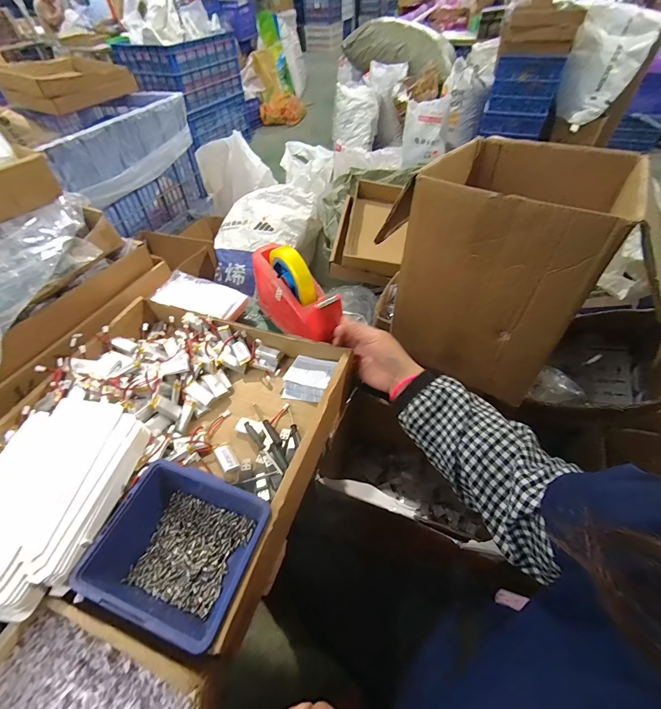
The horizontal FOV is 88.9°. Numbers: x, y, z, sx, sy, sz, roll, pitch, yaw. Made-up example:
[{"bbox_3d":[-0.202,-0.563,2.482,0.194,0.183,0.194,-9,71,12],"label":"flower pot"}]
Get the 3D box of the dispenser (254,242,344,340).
[{"bbox_3d":[-0.057,-0.094,0.520,0.072,0.122,0.191,-25,52,-18],"label":"dispenser"}]

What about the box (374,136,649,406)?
[{"bbox_3d":[0.317,-0.191,0.630,0.298,0.312,0.400,31,57,26],"label":"box"}]

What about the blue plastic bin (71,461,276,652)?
[{"bbox_3d":[-0.142,0.187,0.330,0.140,0.056,0.123,14,51,14],"label":"blue plastic bin"}]

